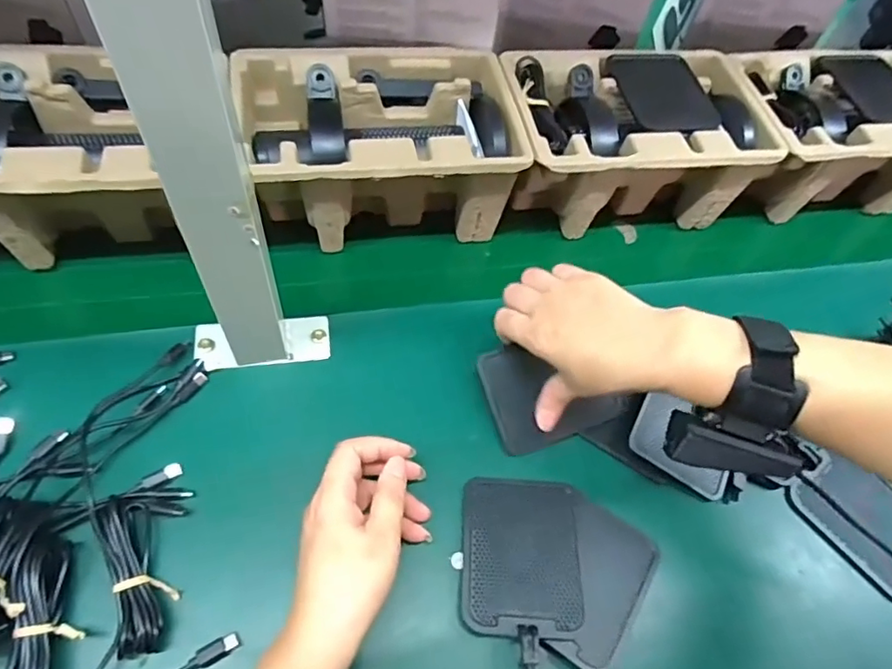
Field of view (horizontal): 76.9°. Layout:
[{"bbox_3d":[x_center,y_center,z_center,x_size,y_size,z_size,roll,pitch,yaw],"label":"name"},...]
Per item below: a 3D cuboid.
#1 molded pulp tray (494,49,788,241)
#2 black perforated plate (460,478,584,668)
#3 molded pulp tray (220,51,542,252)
[{"bbox_3d":[0.168,-0.174,0.535,0.234,0.115,0.141,-7,58,-8],"label":"molded pulp tray"},{"bbox_3d":[0.049,0.150,0.361,0.076,0.010,0.118,4,54,-1],"label":"black perforated plate"},{"bbox_3d":[-0.057,-0.162,0.489,0.234,0.100,0.151,-9,59,-9],"label":"molded pulp tray"}]

